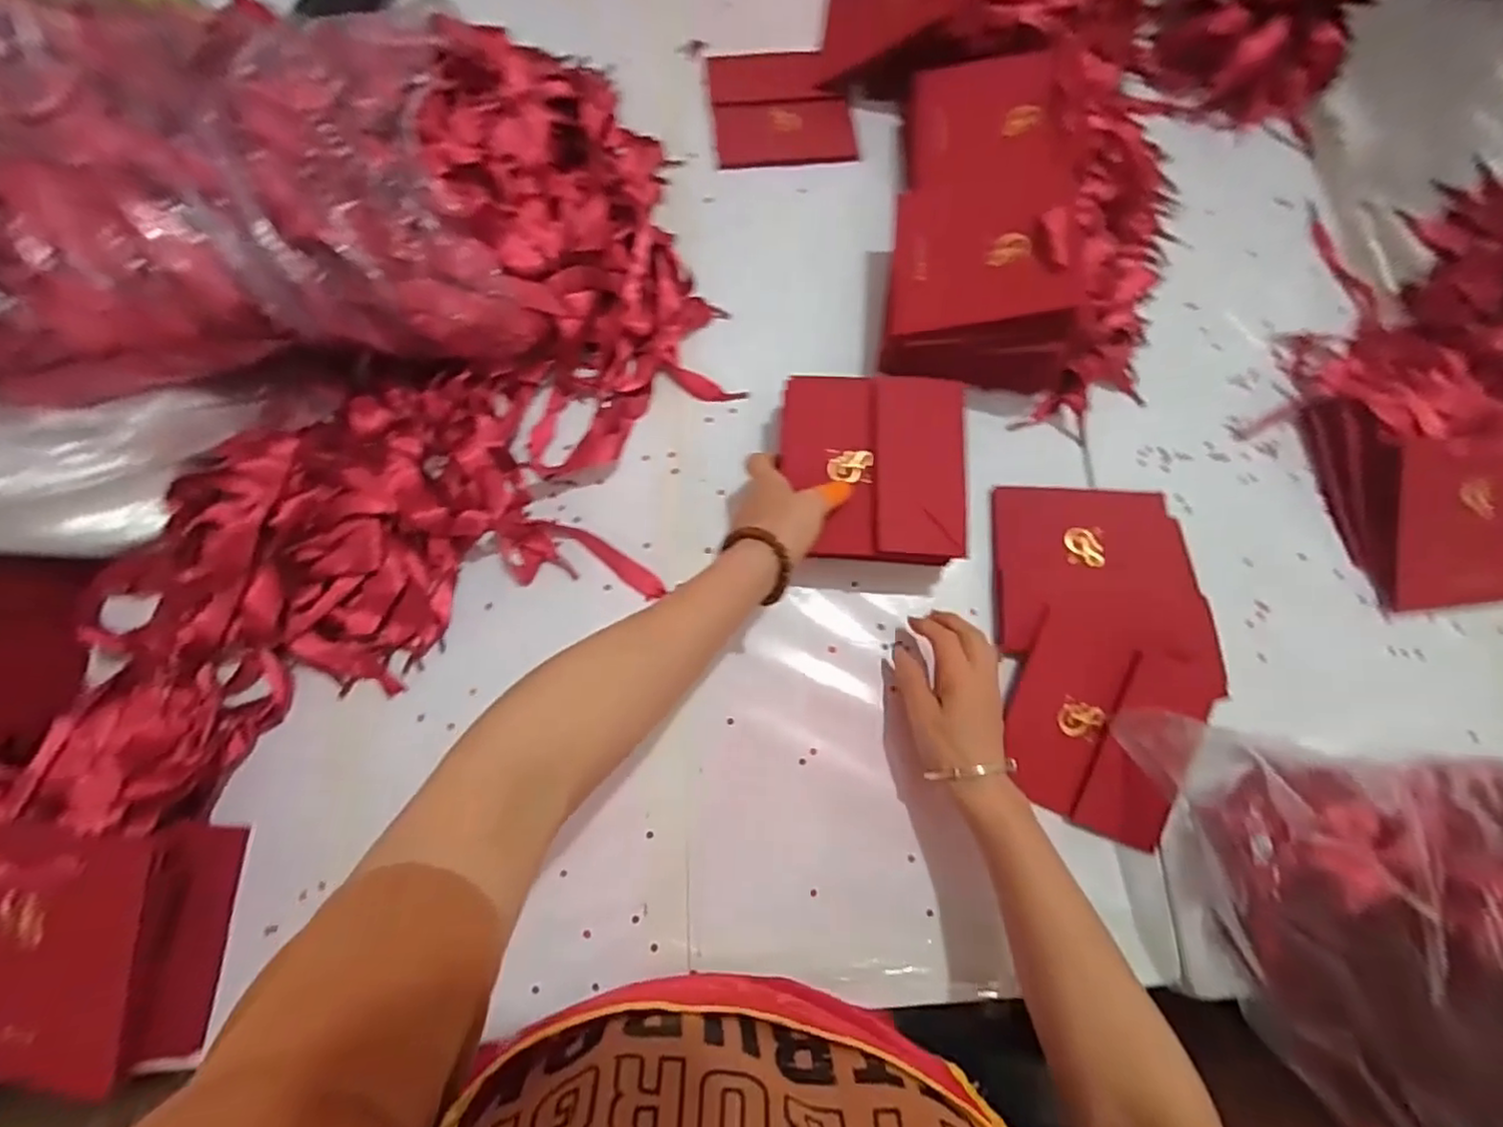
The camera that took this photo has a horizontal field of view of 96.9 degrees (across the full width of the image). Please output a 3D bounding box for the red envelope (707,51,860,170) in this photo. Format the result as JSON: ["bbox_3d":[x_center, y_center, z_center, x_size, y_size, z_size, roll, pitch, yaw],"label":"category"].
[{"bbox_3d":[0.028,-0.443,0.644,0.128,0.009,0.135,-5,76,-3],"label":"red envelope"}]

